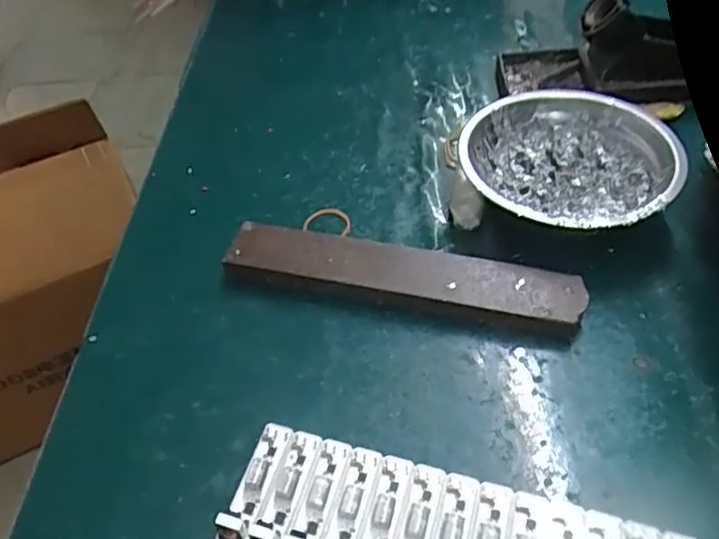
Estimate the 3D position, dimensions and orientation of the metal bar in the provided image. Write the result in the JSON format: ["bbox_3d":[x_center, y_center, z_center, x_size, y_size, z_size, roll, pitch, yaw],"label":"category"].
[{"bbox_3d":[0.024,0.002,0.345,0.200,0.022,0.035,8,49,13],"label":"metal bar"}]

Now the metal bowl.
[{"bbox_3d":[0.139,-0.066,0.383,0.126,0.040,0.126,-3,48,3],"label":"metal bowl"}]

